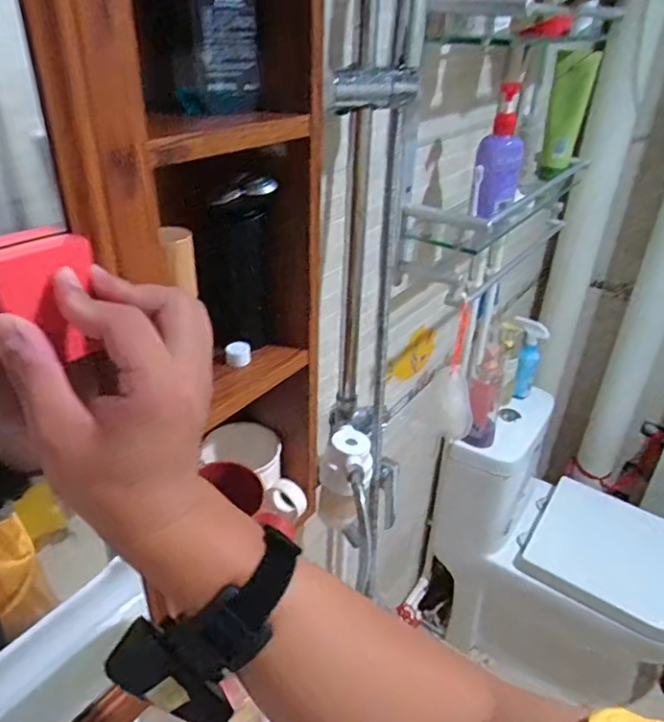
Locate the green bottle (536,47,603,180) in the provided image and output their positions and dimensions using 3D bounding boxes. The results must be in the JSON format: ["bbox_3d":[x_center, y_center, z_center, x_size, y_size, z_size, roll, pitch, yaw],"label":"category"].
[{"bbox_3d":[0.418,-0.438,0.996,0.066,0.206,0.046,12,31,15],"label":"green bottle"}]

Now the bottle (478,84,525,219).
[{"bbox_3d":[0.244,-0.298,0.797,0.065,0.170,0.050,9,30,11],"label":"bottle"}]

